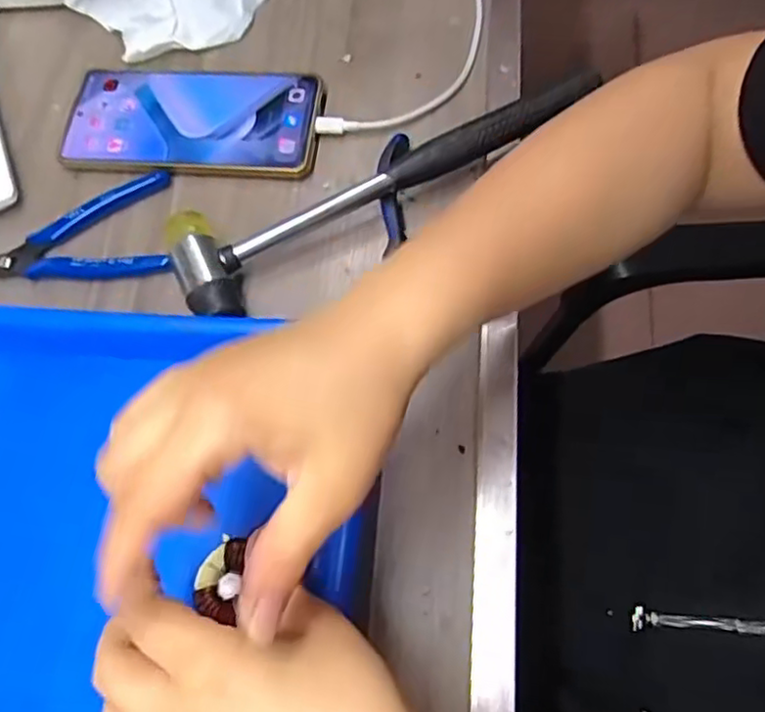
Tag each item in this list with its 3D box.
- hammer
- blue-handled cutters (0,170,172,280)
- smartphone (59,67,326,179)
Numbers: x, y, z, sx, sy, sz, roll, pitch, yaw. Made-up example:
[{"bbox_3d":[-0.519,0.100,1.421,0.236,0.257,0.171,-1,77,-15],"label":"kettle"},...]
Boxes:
[{"bbox_3d":[-0.003,-0.109,0.384,0.256,0.041,0.066,-30,72,-10],"label":"hammer"},{"bbox_3d":[-0.188,-0.073,0.404,0.116,0.012,0.067,-11,67,0],"label":"blue-handled cutters"},{"bbox_3d":[-0.122,-0.156,0.424,0.161,0.008,0.082,2,68,5],"label":"smartphone"}]

